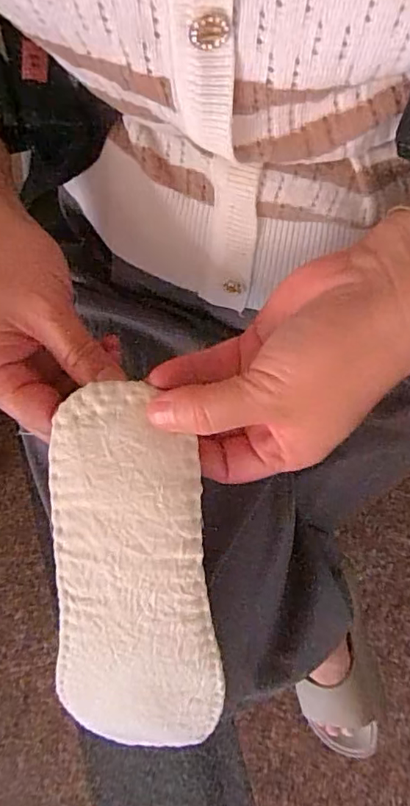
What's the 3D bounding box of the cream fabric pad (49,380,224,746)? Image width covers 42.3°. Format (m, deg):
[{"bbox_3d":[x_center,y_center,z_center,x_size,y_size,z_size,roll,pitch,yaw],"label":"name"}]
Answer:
[{"bbox_3d":[-0.035,0.093,0.253,0.076,0.022,0.205,-2,110,1],"label":"cream fabric pad"}]

